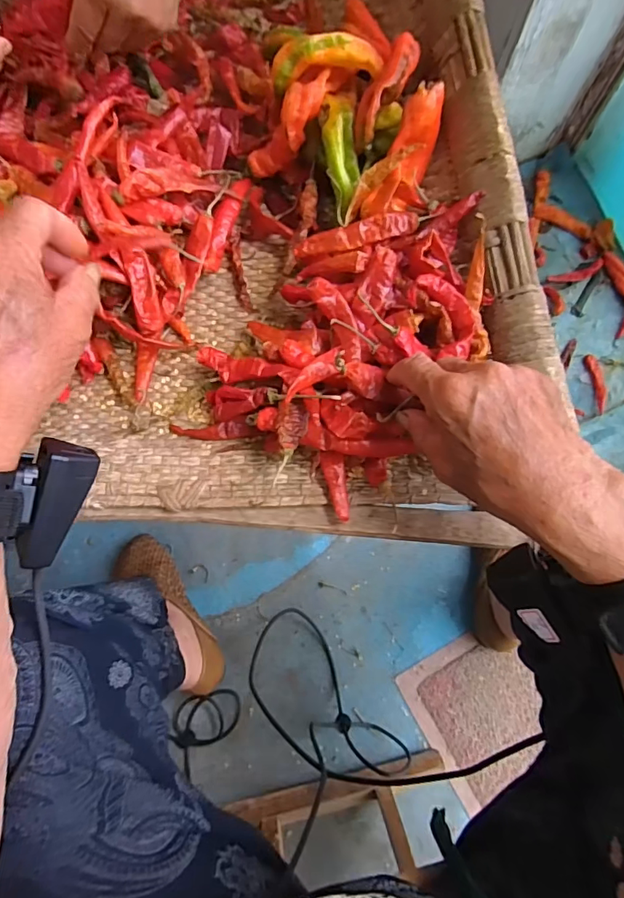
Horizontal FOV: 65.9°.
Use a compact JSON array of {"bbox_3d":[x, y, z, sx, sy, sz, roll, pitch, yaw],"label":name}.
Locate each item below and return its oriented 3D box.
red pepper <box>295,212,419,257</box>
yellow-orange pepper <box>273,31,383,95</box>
[{"bbox_3d":[0.034,-0.157,0.355,0.092,0.012,0.017,-13,76,-3],"label":"red pepper"},{"bbox_3d":[0.011,-0.295,0.366,0.081,0.023,0.025,-13,76,-3],"label":"yellow-orange pepper"}]

